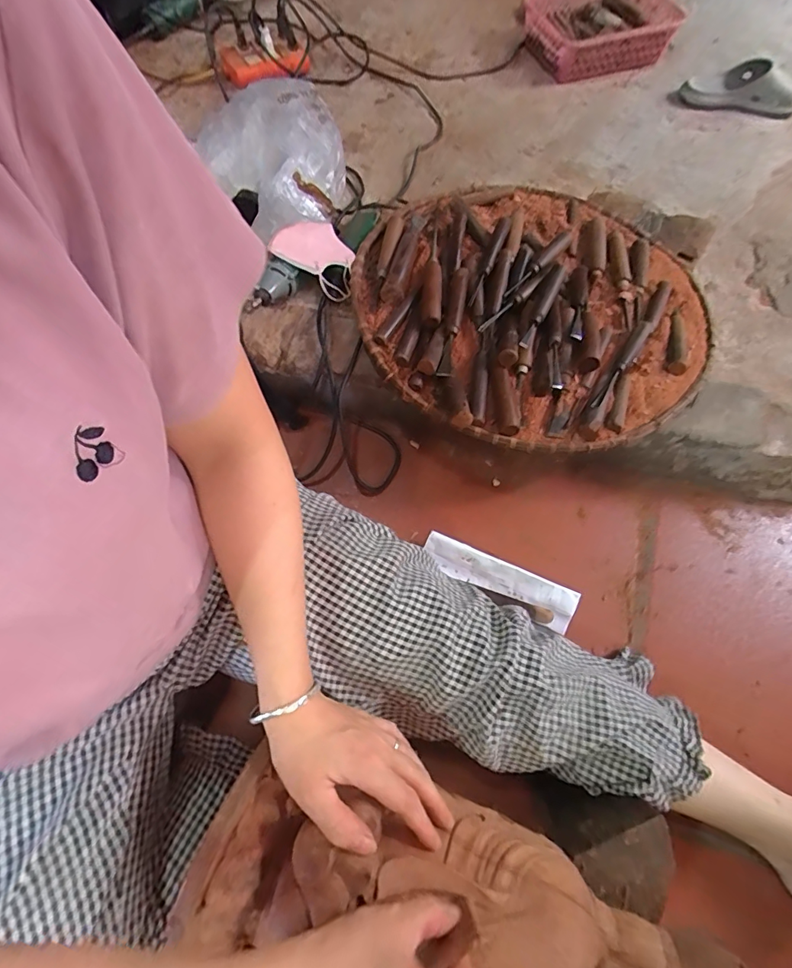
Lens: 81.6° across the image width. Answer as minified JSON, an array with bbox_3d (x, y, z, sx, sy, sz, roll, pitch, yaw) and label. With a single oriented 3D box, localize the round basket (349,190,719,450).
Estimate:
[{"bbox_3d":[0.215,-0.276,0.680,0.536,0.063,0.486,-32,71,-13],"label":"round basket"}]

